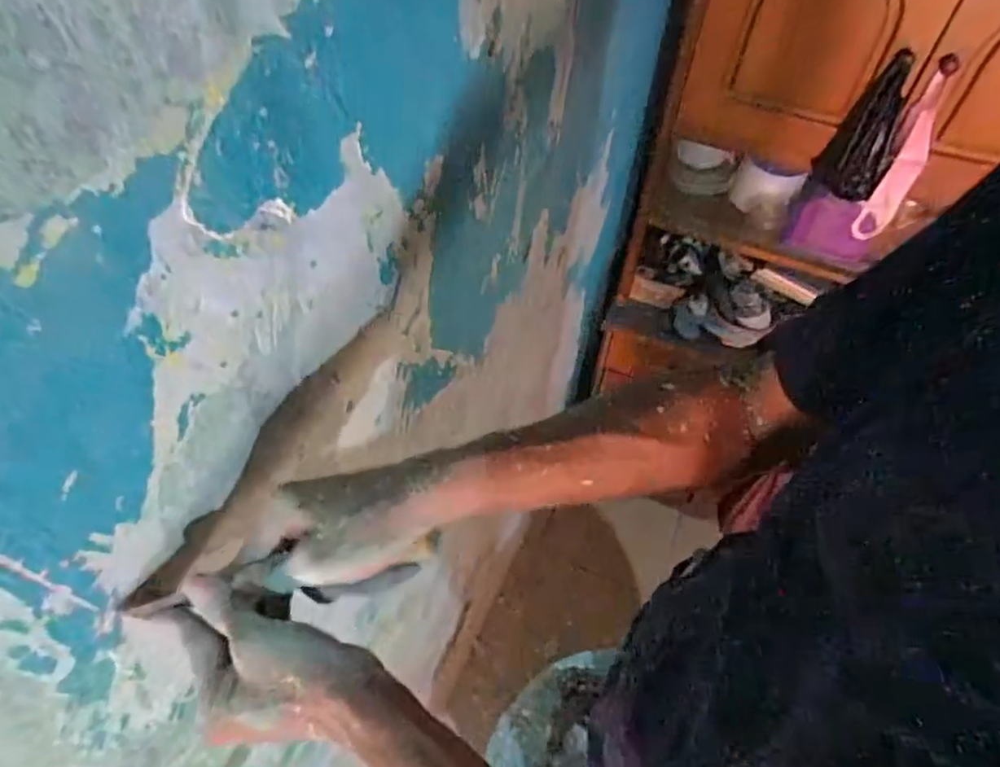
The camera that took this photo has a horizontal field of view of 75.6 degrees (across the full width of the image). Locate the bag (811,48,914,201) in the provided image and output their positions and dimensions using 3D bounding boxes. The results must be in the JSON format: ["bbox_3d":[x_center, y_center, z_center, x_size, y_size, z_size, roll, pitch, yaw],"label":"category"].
[{"bbox_3d":[0.658,-0.447,1.153,0.061,0.244,0.115,-37,63,-25],"label":"bag"}]

